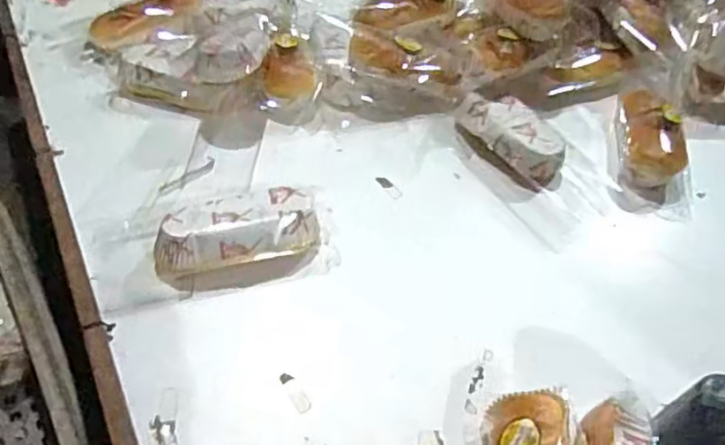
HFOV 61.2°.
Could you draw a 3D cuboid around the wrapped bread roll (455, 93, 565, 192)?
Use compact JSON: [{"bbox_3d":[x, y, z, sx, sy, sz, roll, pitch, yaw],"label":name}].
[{"bbox_3d":[0.170,-0.101,0.704,0.072,0.043,0.140,-24,56,-23],"label":"wrapped bread roll"}]

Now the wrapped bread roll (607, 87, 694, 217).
[{"bbox_3d":[0.338,-0.087,0.705,0.091,0.045,0.175,16,50,9],"label":"wrapped bread roll"}]

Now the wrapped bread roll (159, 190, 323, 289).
[{"bbox_3d":[-0.116,0.014,0.578,0.156,0.048,0.082,-10,51,-13],"label":"wrapped bread roll"}]

